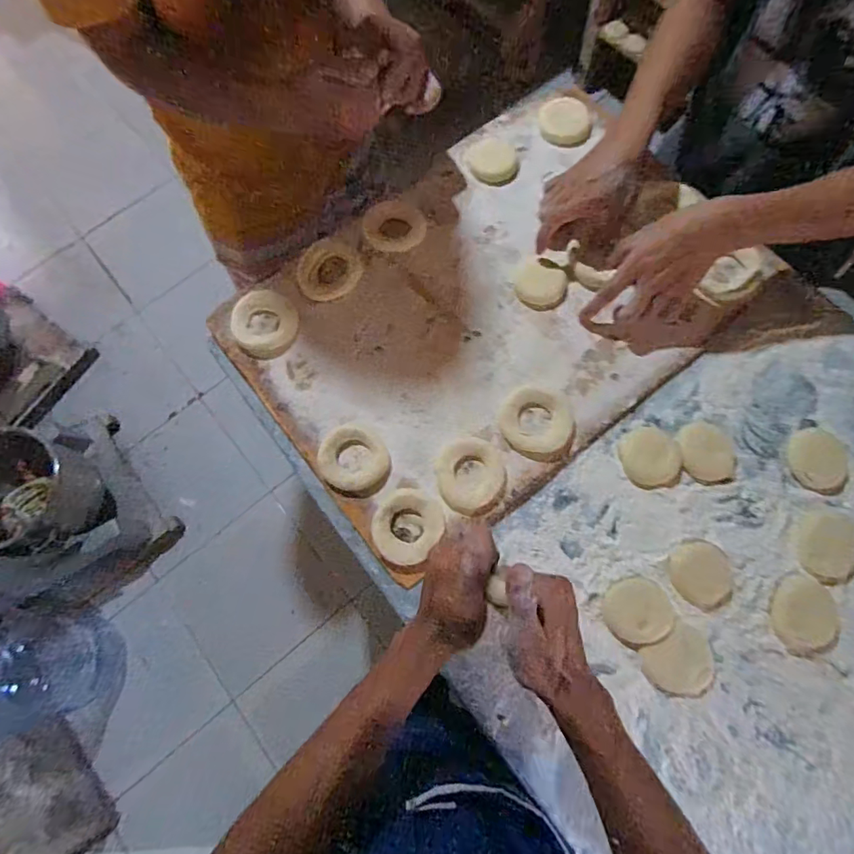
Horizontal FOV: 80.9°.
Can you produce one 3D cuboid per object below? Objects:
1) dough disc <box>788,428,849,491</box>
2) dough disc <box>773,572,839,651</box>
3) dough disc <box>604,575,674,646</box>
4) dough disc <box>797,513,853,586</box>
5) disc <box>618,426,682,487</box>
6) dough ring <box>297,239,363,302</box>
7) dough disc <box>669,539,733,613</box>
[{"bbox_3d":[0.426,0.035,0.545,0.057,0.006,0.066,-1,74,2],"label":"dough disc"},{"bbox_3d":[0.374,0.184,0.496,0.058,0.009,0.070,3,75,3],"label":"dough disc"},{"bbox_3d":[0.216,0.187,0.511,0.061,0.009,0.066,0,74,2],"label":"dough disc"},{"bbox_3d":[0.416,0.125,0.517,0.057,0.007,0.071,15,75,6],"label":"dough disc"},{"bbox_3d":[0.249,0.032,0.558,0.059,0.009,0.065,-20,75,-4],"label":"disc"},{"bbox_3d":[-0.125,-0.201,0.637,0.083,0.011,0.077,0,74,2],"label":"dough ring"},{"bbox_3d":[0.284,0.151,0.515,0.060,0.005,0.067,-37,76,-8],"label":"dough disc"}]

